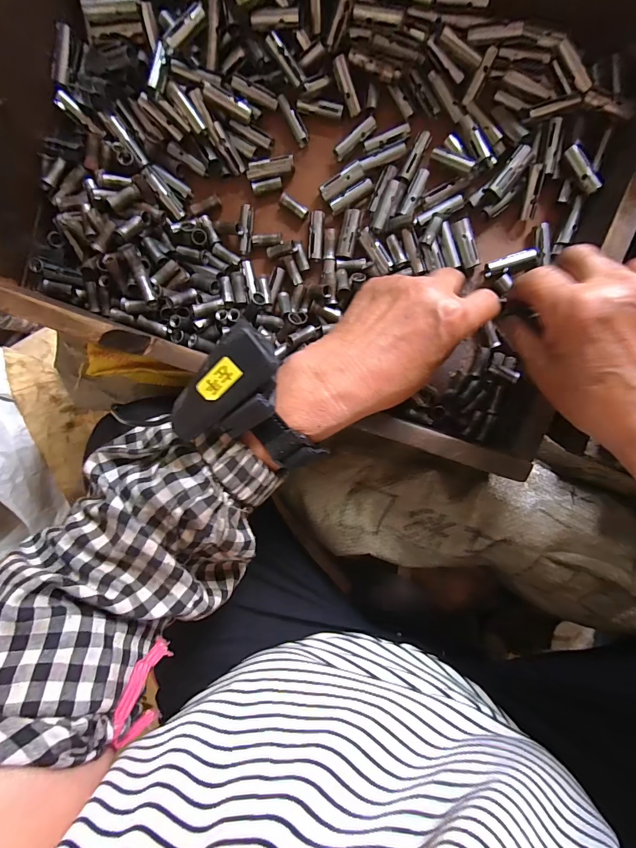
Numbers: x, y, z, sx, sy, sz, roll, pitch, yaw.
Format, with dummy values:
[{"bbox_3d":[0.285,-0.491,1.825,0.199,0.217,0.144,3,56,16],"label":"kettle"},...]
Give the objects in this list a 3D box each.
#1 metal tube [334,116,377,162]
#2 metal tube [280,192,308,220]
[{"bbox_3d":[0.030,-0.226,0.299,0.039,0.006,0.009,-35,89,10],"label":"metal tube"},{"bbox_3d":[-0.020,-0.179,0.310,0.025,0.006,0.010,33,99,-8],"label":"metal tube"}]

